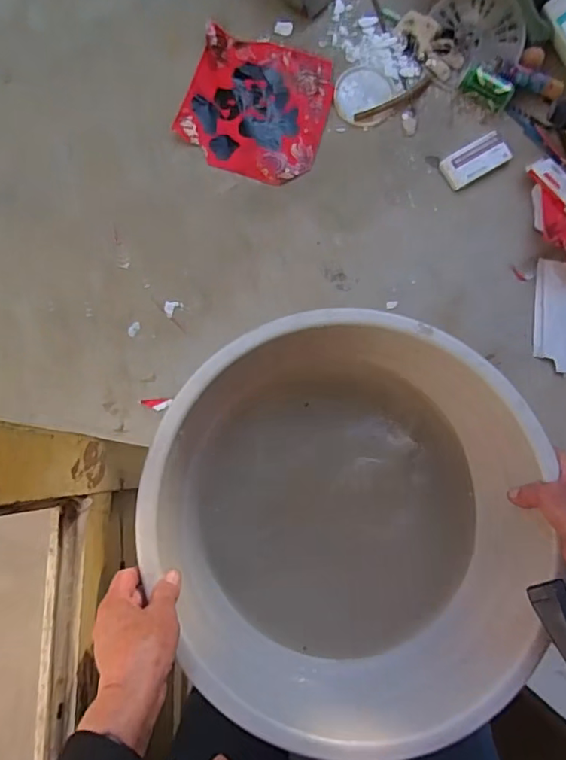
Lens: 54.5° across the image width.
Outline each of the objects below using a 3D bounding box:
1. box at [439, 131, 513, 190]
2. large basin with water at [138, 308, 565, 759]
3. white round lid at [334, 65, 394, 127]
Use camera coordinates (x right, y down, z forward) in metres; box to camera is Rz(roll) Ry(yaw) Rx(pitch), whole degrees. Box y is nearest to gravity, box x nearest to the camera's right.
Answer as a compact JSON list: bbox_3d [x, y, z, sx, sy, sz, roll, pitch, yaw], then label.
[{"bbox_3d":[0.442,-0.504,1.259,0.158,0.018,0.080,-30,83,-5],"label":"box"},{"bbox_3d":[0.056,0.122,0.518,0.348,0.120,0.354,0,81,-1],"label":"large basin with water"},{"bbox_3d":[0.187,-0.664,1.281,0.129,0.008,0.150,9,81,0],"label":"white round lid"}]

